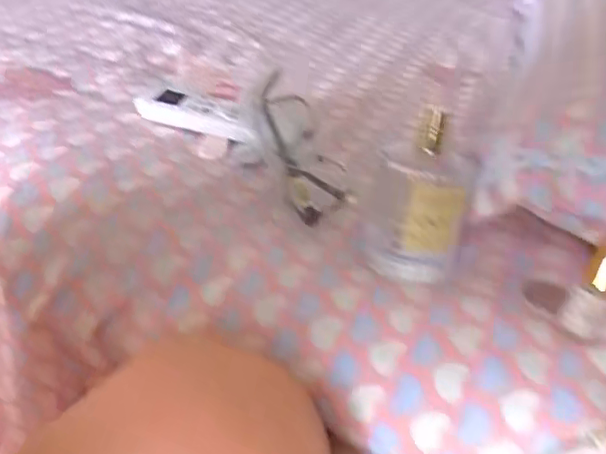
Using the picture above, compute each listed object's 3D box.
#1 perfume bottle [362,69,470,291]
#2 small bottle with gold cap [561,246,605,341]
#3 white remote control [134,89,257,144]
[{"bbox_3d":[0.068,-0.027,0.311,0.057,0.100,0.041,10,36,4],"label":"perfume bottle"},{"bbox_3d":[0.141,0.033,0.281,0.018,0.047,0.018,27,41,25],"label":"small bottle with gold cap"},{"bbox_3d":[-0.075,-0.082,0.435,0.097,0.018,0.033,18,38,15],"label":"white remote control"}]

